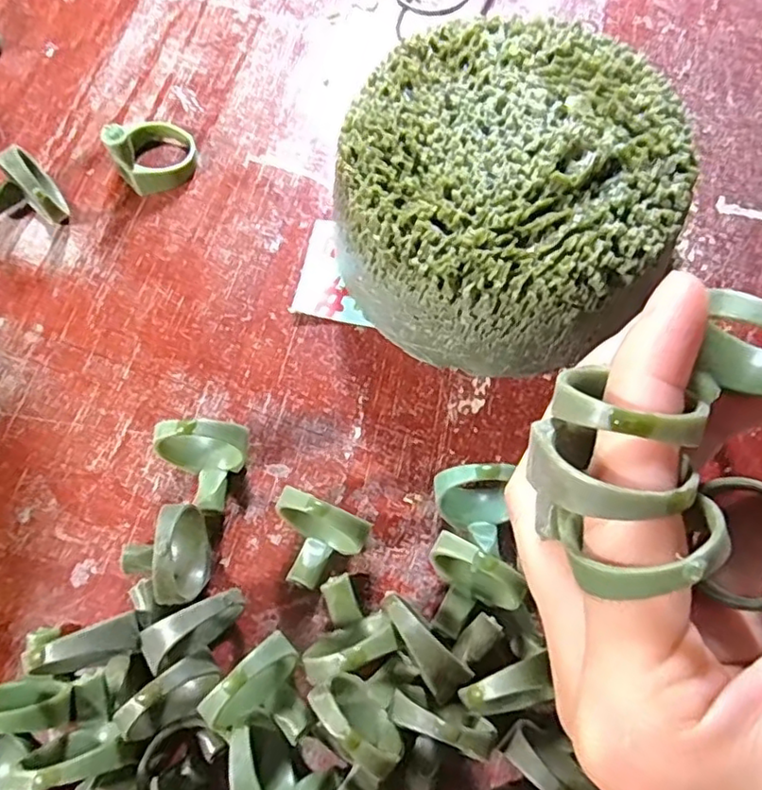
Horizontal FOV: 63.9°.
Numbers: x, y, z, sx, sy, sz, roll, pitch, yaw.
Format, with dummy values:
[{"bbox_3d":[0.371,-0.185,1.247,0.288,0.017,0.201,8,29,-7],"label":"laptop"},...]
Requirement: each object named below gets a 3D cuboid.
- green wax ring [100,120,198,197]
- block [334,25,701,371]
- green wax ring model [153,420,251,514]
[{"bbox_3d":[-0.082,-0.092,0.216,0.026,0.027,0.026,-1,72,2],"label":"green wax ring"},{"bbox_3d":[0.037,-0.060,0.190,0.094,0.046,0.099,-1,73,2],"label":"block"},{"bbox_3d":[-0.052,0.018,0.178,0.022,0.028,0.024,-1,72,2],"label":"green wax ring model"}]

